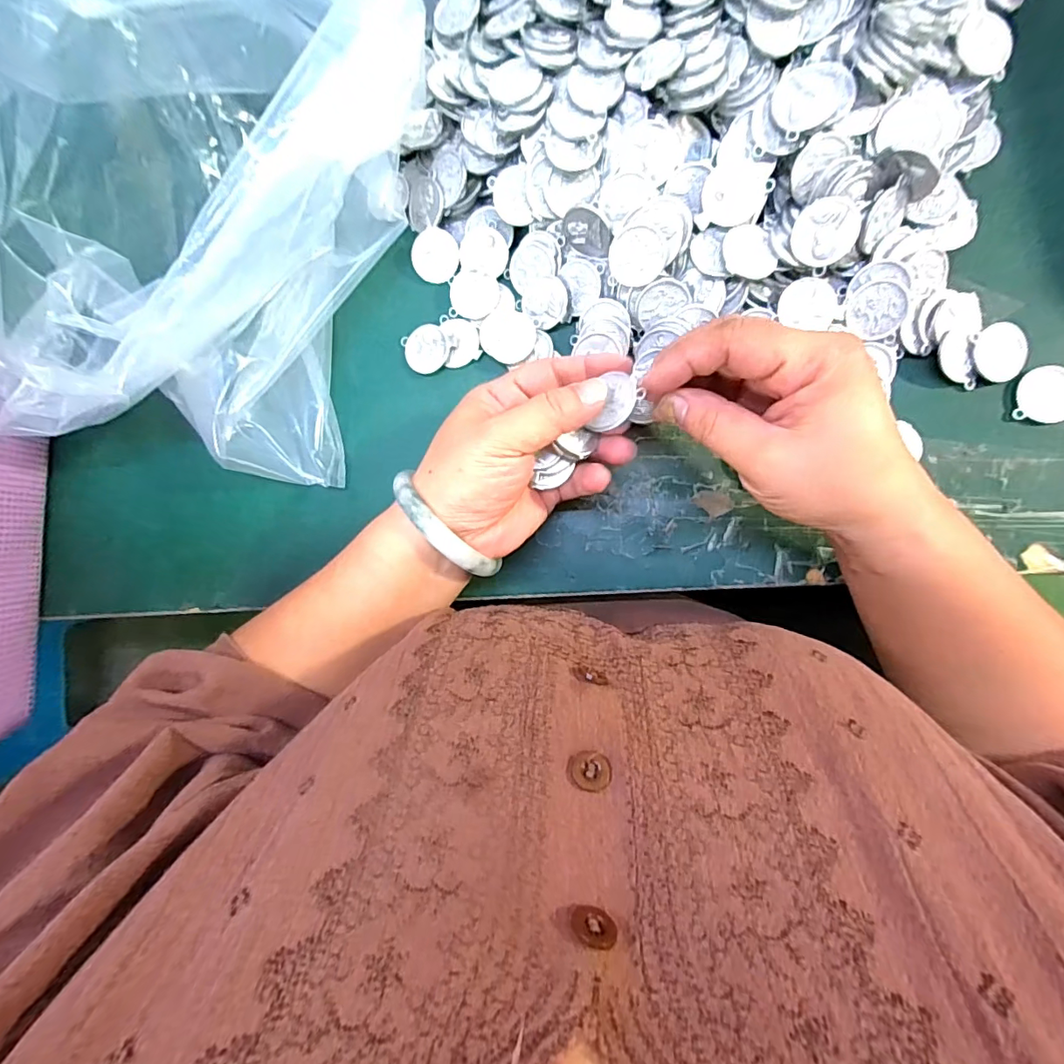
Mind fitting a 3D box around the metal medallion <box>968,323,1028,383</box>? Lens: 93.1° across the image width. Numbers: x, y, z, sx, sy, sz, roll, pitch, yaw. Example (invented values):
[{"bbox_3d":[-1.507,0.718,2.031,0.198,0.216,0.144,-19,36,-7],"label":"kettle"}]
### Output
[{"bbox_3d":[0.246,-0.095,0.266,0.031,0.004,0.029,3,101,0],"label":"metal medallion"}]

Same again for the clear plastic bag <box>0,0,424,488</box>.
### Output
[{"bbox_3d":[-0.215,-0.193,0.269,0.271,0.126,0.294,17,91,8],"label":"clear plastic bag"}]

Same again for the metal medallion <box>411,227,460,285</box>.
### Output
[{"bbox_3d":[-0.059,-0.169,0.309,0.030,0.004,0.029,3,109,9],"label":"metal medallion"}]

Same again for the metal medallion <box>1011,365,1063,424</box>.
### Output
[{"bbox_3d":[0.272,-0.072,0.265,0.030,0.004,0.030,0,89,8],"label":"metal medallion"}]

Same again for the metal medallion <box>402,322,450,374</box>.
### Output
[{"bbox_3d":[-0.065,-0.114,0.311,0.028,0.004,0.030,0,89,8],"label":"metal medallion"}]

